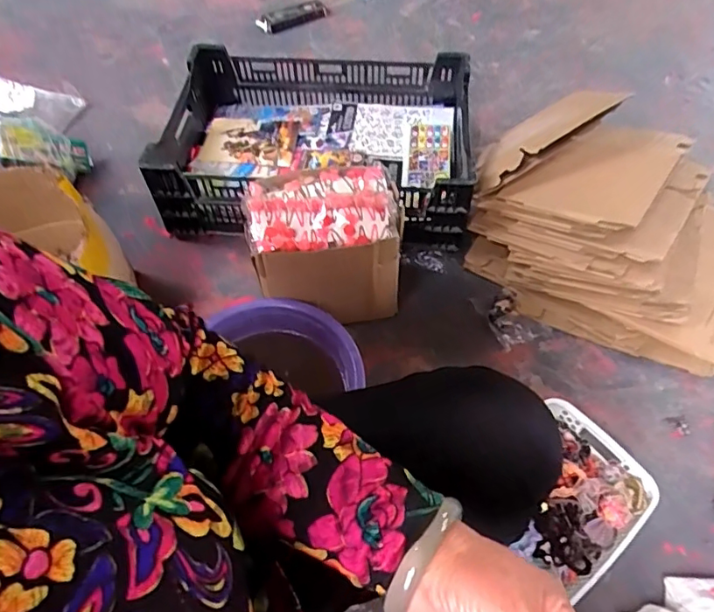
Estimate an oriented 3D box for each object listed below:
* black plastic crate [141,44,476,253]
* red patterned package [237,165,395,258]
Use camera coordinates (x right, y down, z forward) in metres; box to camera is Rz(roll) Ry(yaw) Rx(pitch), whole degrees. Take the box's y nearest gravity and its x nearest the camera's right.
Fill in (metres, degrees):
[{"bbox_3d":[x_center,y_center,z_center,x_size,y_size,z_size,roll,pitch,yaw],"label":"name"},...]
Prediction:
[{"bbox_3d":[-0.082,-0.337,1.093,0.601,0.173,0.384,4,56,3],"label":"black plastic crate"},{"bbox_3d":[-0.056,-0.156,0.828,0.231,0.036,0.173,-11,56,-7],"label":"red patterned package"}]

